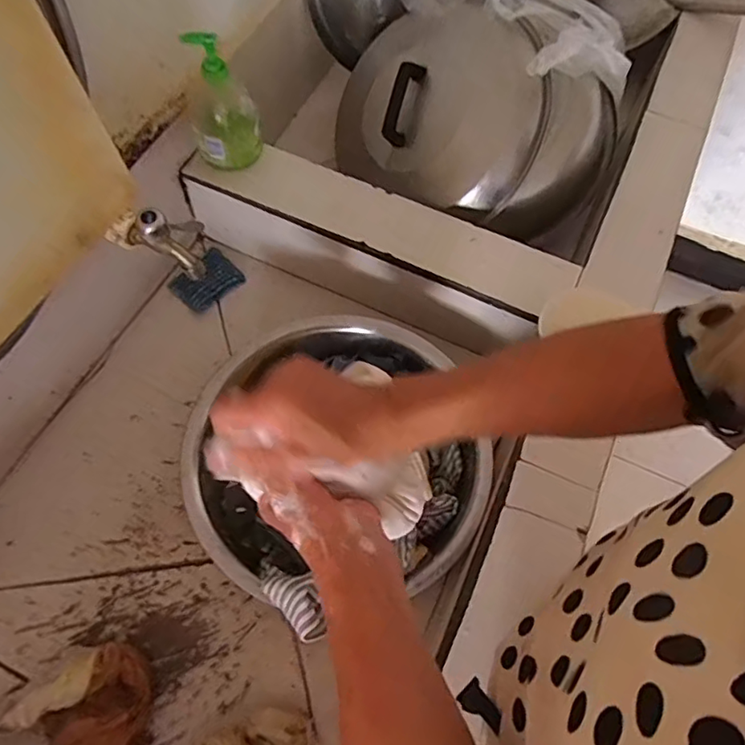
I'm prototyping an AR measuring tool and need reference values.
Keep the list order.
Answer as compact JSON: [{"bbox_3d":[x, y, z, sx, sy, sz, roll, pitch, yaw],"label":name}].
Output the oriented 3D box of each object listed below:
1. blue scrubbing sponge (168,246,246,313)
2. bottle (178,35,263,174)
[{"bbox_3d":[-0.248,-0.139,0.856,0.096,0.015,0.079,-41,71,-19],"label":"blue scrubbing sponge"},{"bbox_3d":[-0.188,-0.339,0.714,0.080,0.154,0.075,-11,64,-7],"label":"bottle"}]

